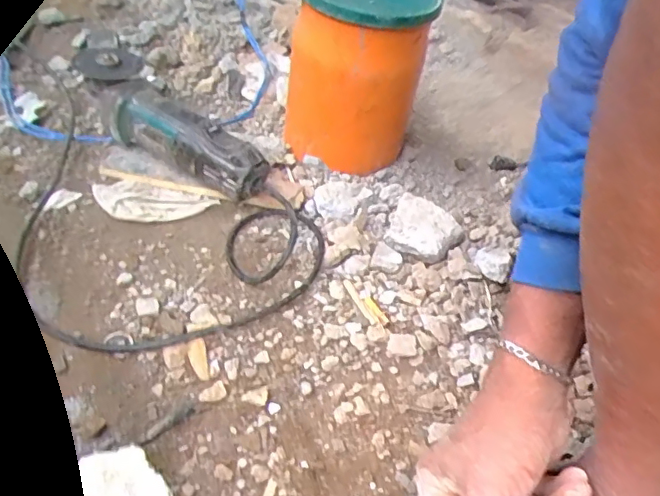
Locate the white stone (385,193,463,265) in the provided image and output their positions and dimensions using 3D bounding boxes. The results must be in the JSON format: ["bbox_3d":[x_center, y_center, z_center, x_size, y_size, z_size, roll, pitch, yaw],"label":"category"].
[{"bbox_3d":[0.107,-0.023,0.657,0.086,0.035,0.082,21,44,15],"label":"white stone"}]

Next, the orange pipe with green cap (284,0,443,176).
[{"bbox_3d":[0.033,-0.222,0.724,0.155,0.209,0.146,11,42,4],"label":"orange pipe with green cap"}]

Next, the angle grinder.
[{"bbox_3d":[-0.200,-0.142,0.689,0.091,0.109,0.282,-30,54,-34],"label":"angle grinder"}]

